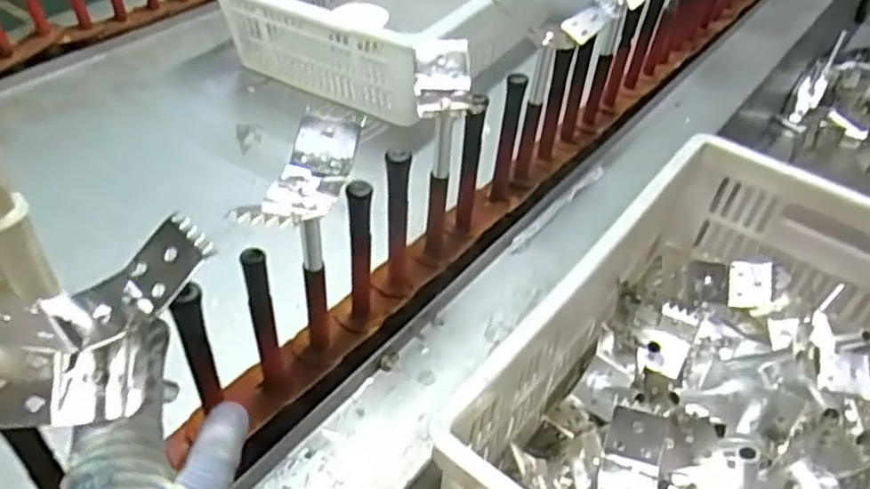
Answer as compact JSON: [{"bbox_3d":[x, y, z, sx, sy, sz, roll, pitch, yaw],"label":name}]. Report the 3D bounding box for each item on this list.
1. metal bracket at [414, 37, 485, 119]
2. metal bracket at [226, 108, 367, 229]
[{"bbox_3d":[0.012,-0.137,0.568,0.053,0.042,0.061,0,45,-1],"label":"metal bracket"},{"bbox_3d":[-0.089,-0.047,0.470,0.055,0.017,0.099,21,63,19],"label":"metal bracket"}]

